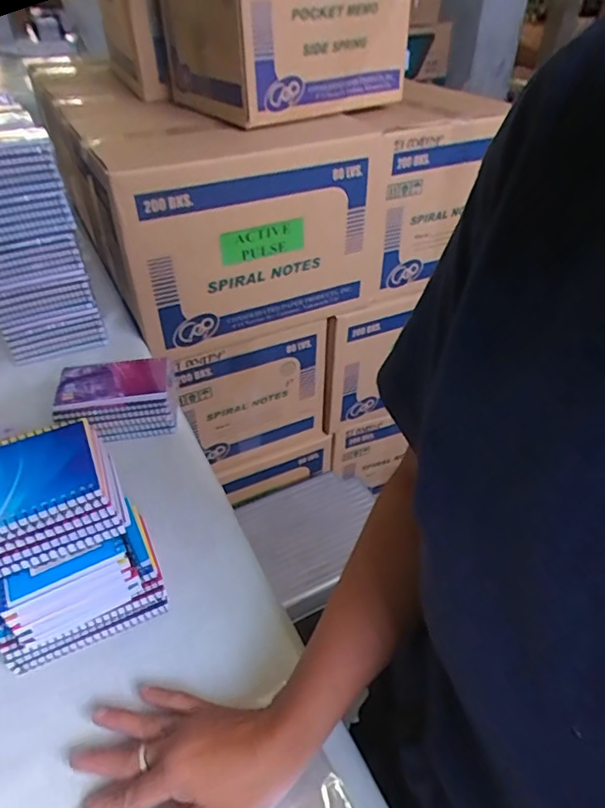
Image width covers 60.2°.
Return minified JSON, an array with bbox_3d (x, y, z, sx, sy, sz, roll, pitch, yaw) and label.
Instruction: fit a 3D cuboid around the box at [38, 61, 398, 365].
[{"bbox_3d":[-0.118,-0.316,0.899,0.429,0.289,0.297,-18,43,-21],"label":"box"}]

